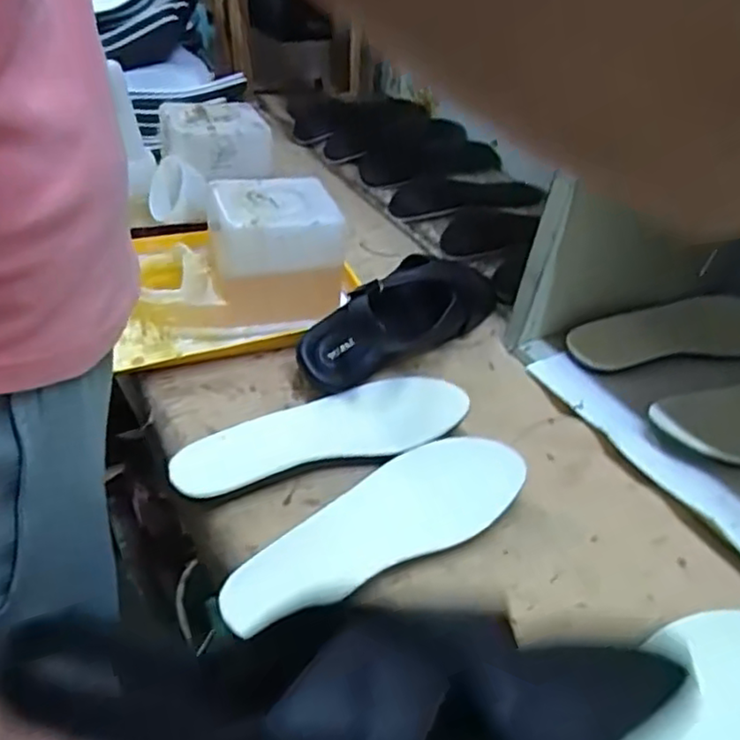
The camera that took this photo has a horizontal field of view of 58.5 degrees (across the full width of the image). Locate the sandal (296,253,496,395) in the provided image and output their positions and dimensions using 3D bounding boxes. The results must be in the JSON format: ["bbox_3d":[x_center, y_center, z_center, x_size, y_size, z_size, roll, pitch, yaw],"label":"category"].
[{"bbox_3d":[0.039,-0.065,0.629,0.083,0.071,0.239,33,45,28],"label":"sandal"}]

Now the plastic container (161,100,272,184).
[{"bbox_3d":[-0.182,-0.277,0.789,0.124,0.063,0.108,-3,40,-13],"label":"plastic container"}]

